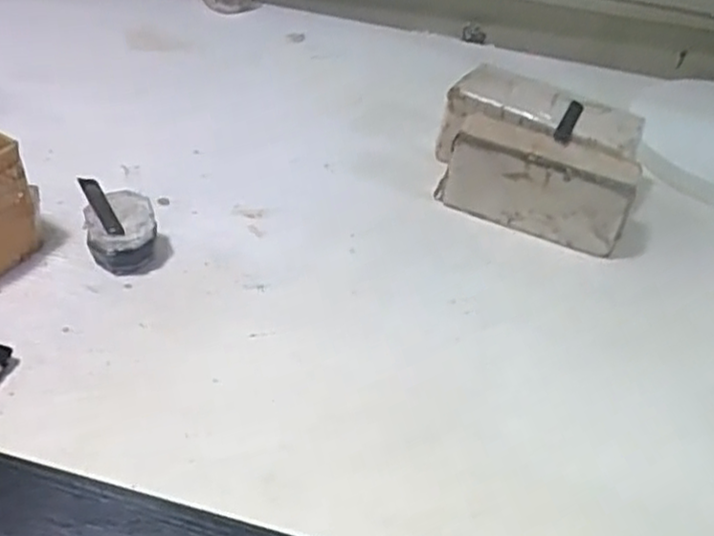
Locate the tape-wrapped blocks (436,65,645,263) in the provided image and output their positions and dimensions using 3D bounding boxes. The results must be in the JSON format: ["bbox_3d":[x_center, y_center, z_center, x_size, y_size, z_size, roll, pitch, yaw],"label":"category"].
[{"bbox_3d":[0.213,-0.130,0.856,0.242,0.102,0.160,19,45,13],"label":"tape-wrapped blocks"}]

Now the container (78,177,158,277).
[{"bbox_3d":[-0.244,-0.048,0.736,0.066,0.063,0.104,-12,46,-19],"label":"container"}]

